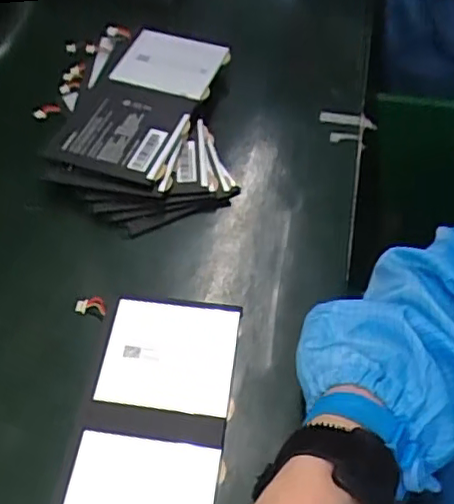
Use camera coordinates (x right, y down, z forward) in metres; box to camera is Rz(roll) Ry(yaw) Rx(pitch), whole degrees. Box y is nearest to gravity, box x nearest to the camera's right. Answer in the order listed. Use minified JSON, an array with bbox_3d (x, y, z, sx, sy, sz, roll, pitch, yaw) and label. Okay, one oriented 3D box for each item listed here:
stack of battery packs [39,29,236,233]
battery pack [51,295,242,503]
[{"bbox_3d":[-0.068,-0.110,0.480,0.153,0.042,0.198,-16,54,-9],"label":"stack of battery packs"},{"bbox_3d":[-0.047,0.102,0.362,0.094,0.007,0.168,5,55,2],"label":"battery pack"}]

